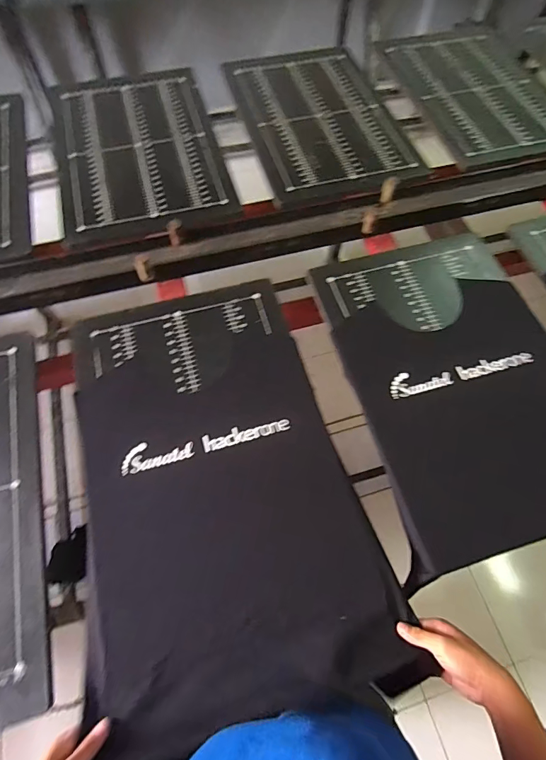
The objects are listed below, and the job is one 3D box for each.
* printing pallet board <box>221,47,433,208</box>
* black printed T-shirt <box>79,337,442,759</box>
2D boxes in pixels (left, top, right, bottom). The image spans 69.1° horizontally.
[{"bbox_3d":[0.125,-0.733,1.075,0.398,0.024,0.636,-13,65,-8],"label":"printing pallet board"},{"bbox_3d":[-0.076,0.208,0.620,0.422,0.047,0.558,-15,65,-9],"label":"black printed T-shirt"}]

